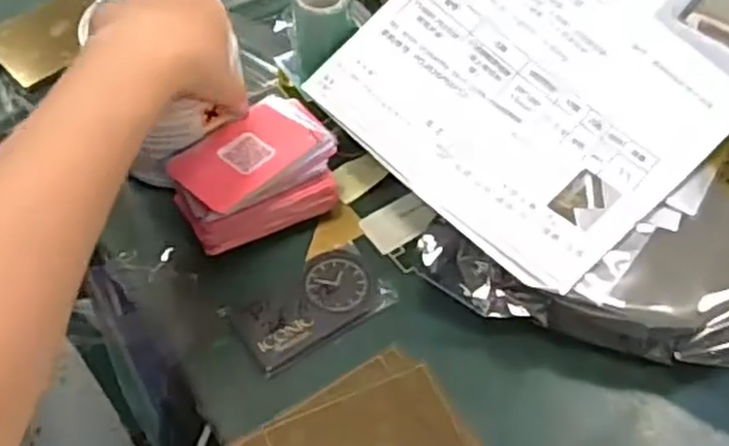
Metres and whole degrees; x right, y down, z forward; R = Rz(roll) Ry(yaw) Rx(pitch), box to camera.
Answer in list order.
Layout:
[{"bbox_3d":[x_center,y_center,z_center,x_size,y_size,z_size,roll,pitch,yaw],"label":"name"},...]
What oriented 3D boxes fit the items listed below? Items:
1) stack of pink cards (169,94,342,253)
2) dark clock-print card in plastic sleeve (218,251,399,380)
[{"bbox_3d":[-0.070,-0.031,0.485,0.097,0.048,0.072,-21,55,-14],"label":"stack of pink cards"},{"bbox_3d":[-0.033,0.048,0.459,0.091,0.008,0.055,-29,57,-19],"label":"dark clock-print card in plastic sleeve"}]

